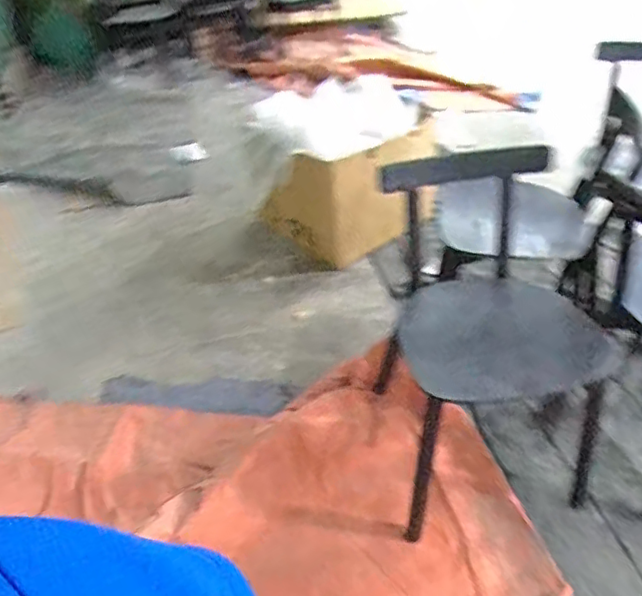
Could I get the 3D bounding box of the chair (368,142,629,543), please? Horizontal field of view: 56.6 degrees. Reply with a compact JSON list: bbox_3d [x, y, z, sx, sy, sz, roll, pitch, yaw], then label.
[{"bbox_3d":[0.408,0.090,1.405,0.520,0.765,0.495,-8,39,-5],"label":"chair"}]

